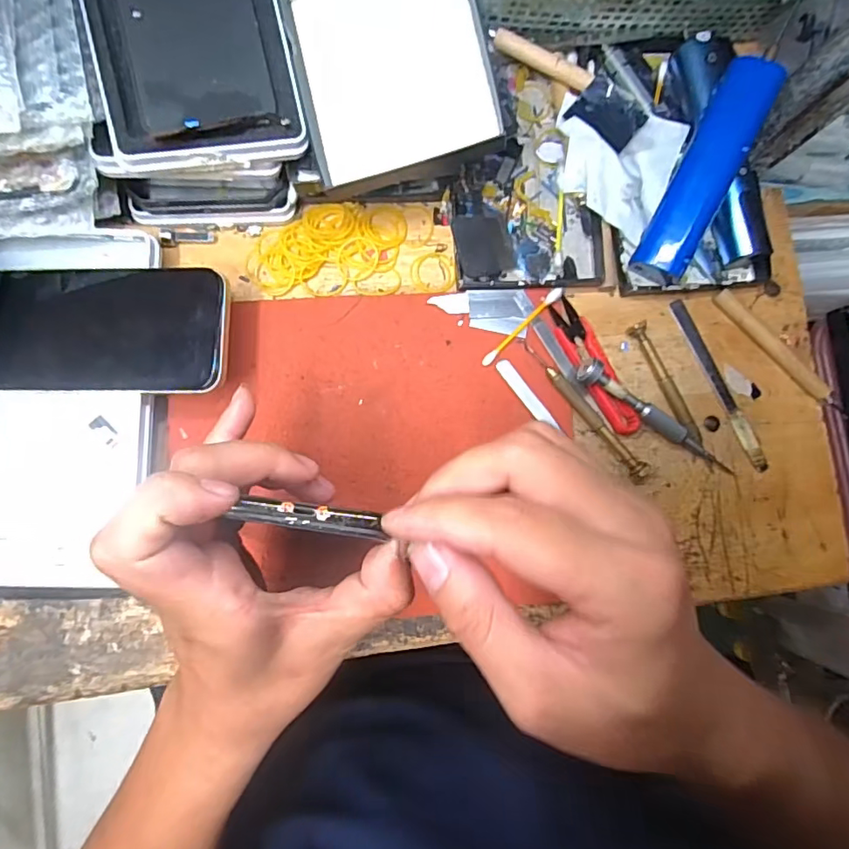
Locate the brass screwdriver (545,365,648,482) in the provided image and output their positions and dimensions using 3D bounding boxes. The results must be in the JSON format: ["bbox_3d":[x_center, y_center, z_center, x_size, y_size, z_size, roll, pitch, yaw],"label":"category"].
[{"bbox_3d":[0.112,-0.002,0.352,0.010,0.014,0.091,-42,90,-7],"label":"brass screwdriver"}]

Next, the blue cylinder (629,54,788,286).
[{"bbox_3d":[0.177,-0.159,0.345,0.034,0.033,0.134,22,104,-6],"label":"blue cylinder"}]

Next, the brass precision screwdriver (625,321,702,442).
[{"bbox_3d":[0.163,-0.028,0.362,0.013,0.012,0.089,-28,93,-7],"label":"brass precision screwdriver"}]

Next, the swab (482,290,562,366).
[{"bbox_3d":[0.064,-0.064,0.356,0.071,0.004,0.007,-43,90,-7],"label":"swab"}]

